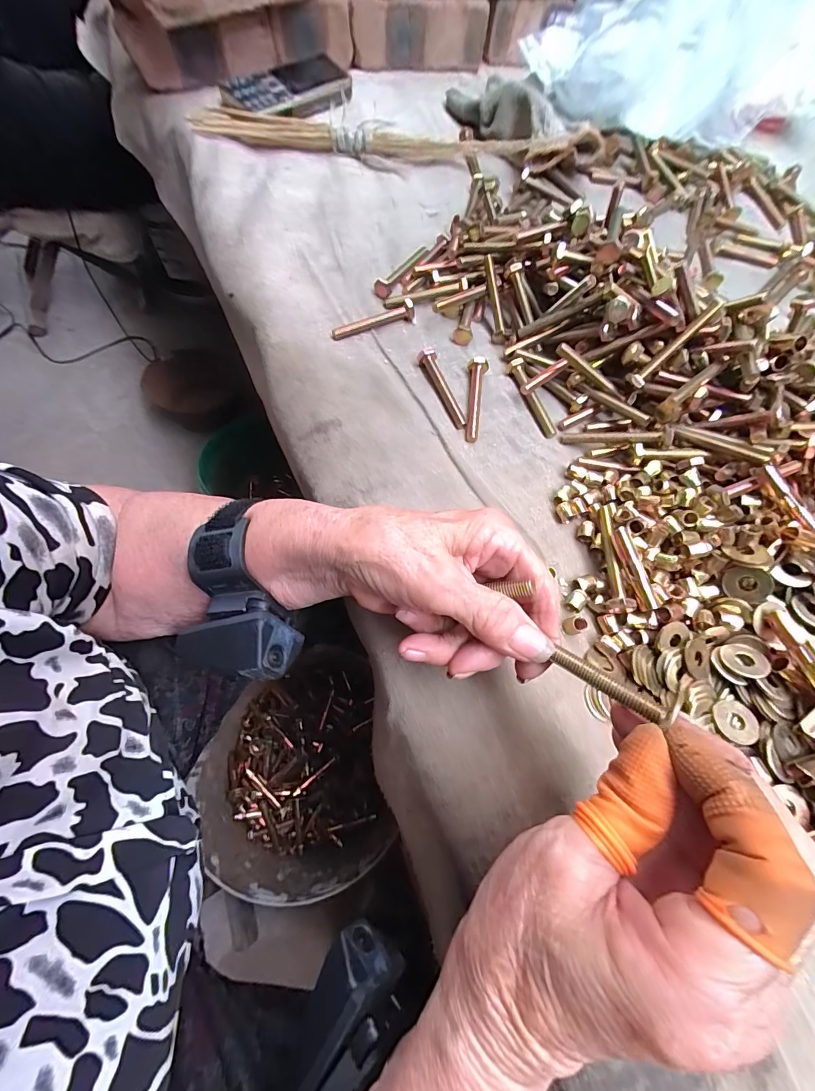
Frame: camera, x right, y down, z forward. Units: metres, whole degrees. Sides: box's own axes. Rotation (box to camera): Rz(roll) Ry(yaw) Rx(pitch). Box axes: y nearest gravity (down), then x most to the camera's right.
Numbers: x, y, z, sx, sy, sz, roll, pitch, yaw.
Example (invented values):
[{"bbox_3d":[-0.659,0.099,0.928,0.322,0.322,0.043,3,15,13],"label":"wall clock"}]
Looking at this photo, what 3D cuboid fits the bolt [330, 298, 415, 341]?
[{"bbox_3d":[-0.026,-0.171,0.305,0.066,0.013,0.011,-21,69,-14],"label":"bolt"}]

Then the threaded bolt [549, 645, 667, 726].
[{"bbox_3d":[0.076,0.053,0.155,0.006,0.006,0.041,-43,42,-18],"label":"threaded bolt"}]

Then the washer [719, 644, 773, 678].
[{"bbox_3d":[0.182,0.062,0.217,0.020,0.004,0.020,0,37,23],"label":"washer"}]

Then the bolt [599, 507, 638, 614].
[{"bbox_3d":[0.120,0.006,0.237,0.013,0.012,0.065,3,65,-3],"label":"bolt"}]

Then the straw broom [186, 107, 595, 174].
[{"bbox_3d":[-0.014,-0.390,0.382,0.371,0.015,0.045,4,66,0],"label":"straw broom"}]

